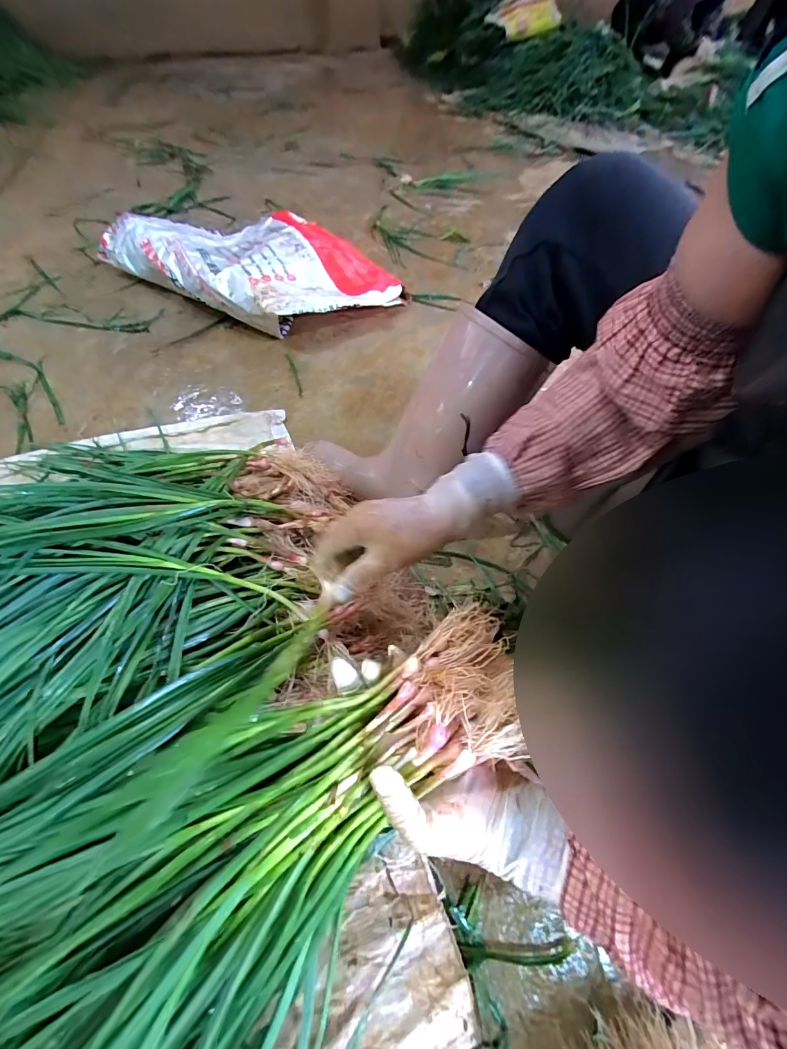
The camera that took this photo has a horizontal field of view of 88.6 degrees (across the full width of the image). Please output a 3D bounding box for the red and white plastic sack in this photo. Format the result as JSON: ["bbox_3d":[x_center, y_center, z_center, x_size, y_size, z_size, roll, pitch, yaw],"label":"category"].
[{"bbox_3d":[-0.323,-0.627,0.969,0.619,0.130,0.389,28,60,16],"label":"red and white plastic sack"}]

